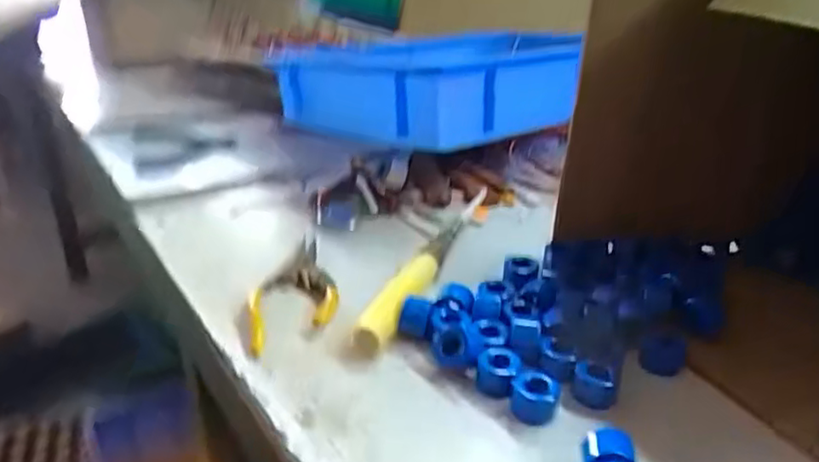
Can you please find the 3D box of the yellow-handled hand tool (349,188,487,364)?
[{"bbox_3d":[0.013,0.018,0.507,0.027,0.020,0.223,9,29,18],"label":"yellow-handled hand tool"}]

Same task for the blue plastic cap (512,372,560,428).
[{"bbox_3d":[0.072,0.096,0.386,0.027,0.019,0.025,-1,27,0],"label":"blue plastic cap"}]

